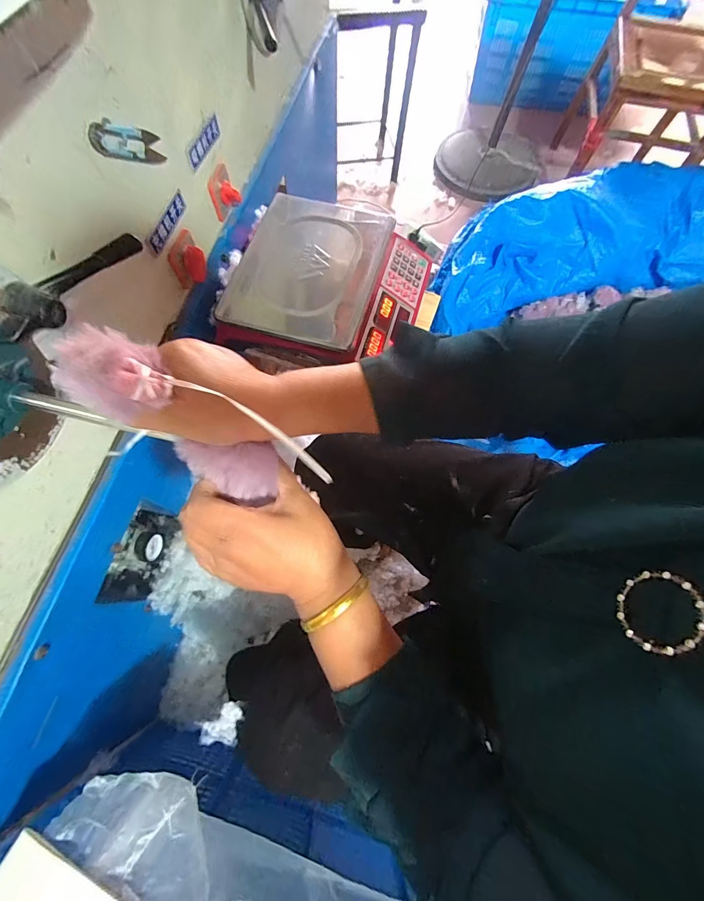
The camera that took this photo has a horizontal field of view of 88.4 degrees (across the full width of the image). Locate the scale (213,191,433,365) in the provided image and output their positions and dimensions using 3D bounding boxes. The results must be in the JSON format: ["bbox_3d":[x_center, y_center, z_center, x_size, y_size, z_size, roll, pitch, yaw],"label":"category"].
[{"bbox_3d":[-0.039,-0.283,0.661,0.320,0.140,0.295,16,69,4],"label":"scale"}]

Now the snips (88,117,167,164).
[{"bbox_3d":[-0.245,-0.339,0.400,0.011,0.031,0.120,12,36,3],"label":"snips"}]

